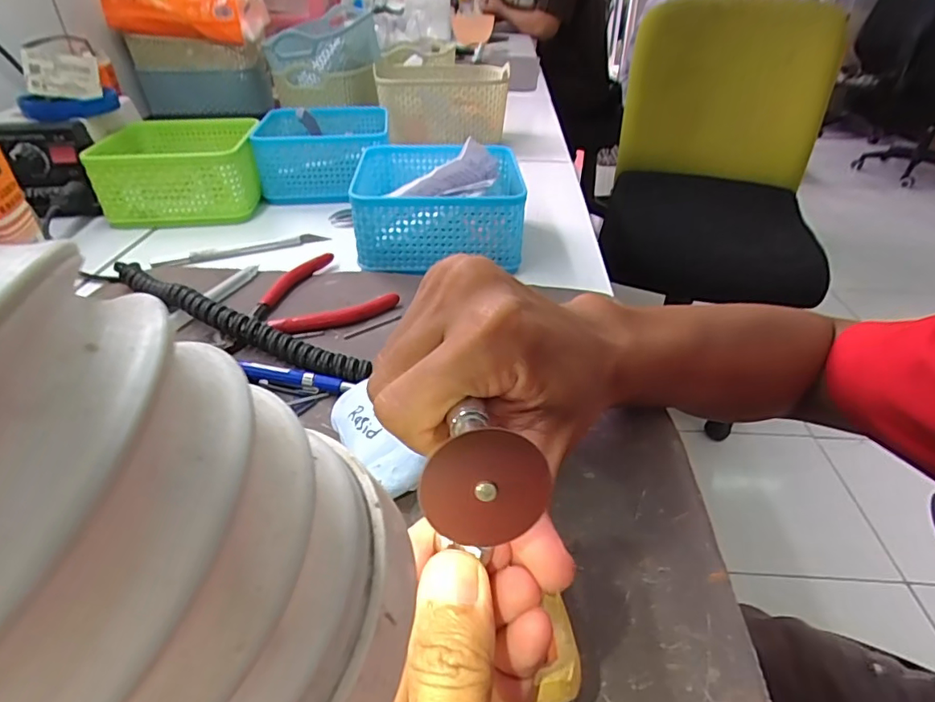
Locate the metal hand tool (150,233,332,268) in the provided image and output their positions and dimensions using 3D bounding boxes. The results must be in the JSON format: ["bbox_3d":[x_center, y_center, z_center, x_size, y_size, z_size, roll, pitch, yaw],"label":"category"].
[{"bbox_3d":[-0.186,-0.086,0.443,0.136,0.013,0.013,-15,41,-17],"label":"metal hand tool"}]

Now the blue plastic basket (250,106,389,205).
[{"bbox_3d":[-0.149,-0.210,0.560,0.129,0.058,0.127,-6,37,-9],"label":"blue plastic basket"}]

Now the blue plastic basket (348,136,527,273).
[{"bbox_3d":[-0.028,-0.129,0.438,0.133,0.066,0.131,-2,36,-3],"label":"blue plastic basket"}]

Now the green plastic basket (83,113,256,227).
[{"bbox_3d":[-0.266,-0.177,0.512,0.126,0.062,0.125,-5,36,-7],"label":"green plastic basket"}]

